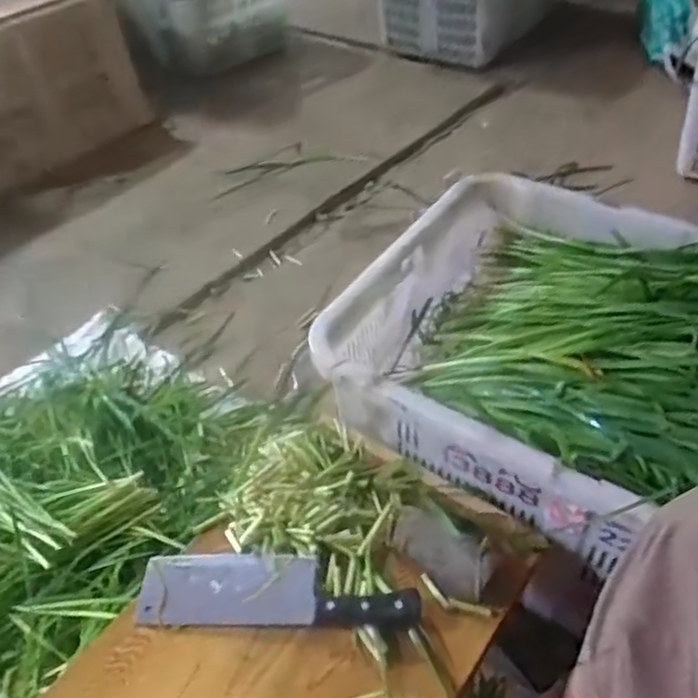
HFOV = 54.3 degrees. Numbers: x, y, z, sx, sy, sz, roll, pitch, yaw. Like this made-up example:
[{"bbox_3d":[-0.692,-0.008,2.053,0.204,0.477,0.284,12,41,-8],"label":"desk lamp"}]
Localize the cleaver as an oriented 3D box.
[{"bbox_3d":[-0.070,0.230,0.664,0.269,0.030,0.075,-1,44,5],"label":"cleaver"}]

